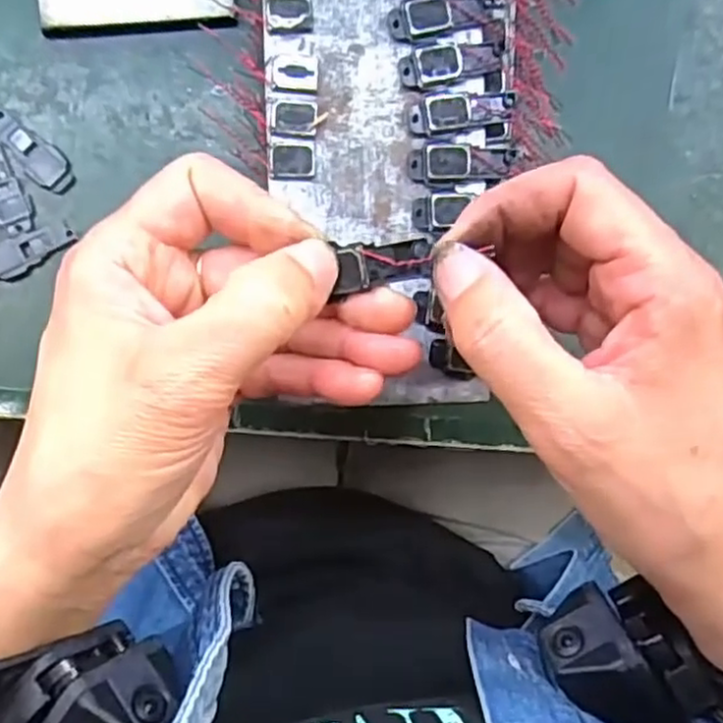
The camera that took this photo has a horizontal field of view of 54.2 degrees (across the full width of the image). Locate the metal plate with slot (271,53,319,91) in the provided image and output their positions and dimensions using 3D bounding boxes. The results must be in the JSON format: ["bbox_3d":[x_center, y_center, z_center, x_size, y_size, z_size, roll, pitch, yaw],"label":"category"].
[{"bbox_3d":[-0.024,-0.104,0.253,0.017,0.004,0.013,0,93,-6],"label":"metal plate with slot"}]

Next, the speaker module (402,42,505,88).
[{"bbox_3d":[0.034,-0.111,0.260,0.040,0.007,0.015,-17,94,-5],"label":"speaker module"}]

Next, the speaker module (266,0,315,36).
[{"bbox_3d":[-0.026,-0.125,0.253,0.016,0.004,0.013,-10,94,-5],"label":"speaker module"}]

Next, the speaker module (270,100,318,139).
[{"bbox_3d":[-0.024,-0.087,0.252,0.017,0.004,0.013,4,92,-6],"label":"speaker module"}]

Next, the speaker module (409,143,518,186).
[{"bbox_3d":[0.037,-0.072,0.260,0.038,0.004,0.015,-2,93,-6],"label":"speaker module"}]

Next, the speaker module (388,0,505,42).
[{"bbox_3d":[0.033,-0.127,0.263,0.046,0.010,0.014,-10,103,-9],"label":"speaker module"}]

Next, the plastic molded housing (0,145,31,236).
[{"bbox_3d":[-0.151,-0.073,0.297,0.013,0.004,0.040,-18,92,-6],"label":"plastic molded housing"}]

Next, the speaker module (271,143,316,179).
[{"bbox_3d":[-0.024,-0.072,0.254,0.016,0.004,0.012,-4,93,-5],"label":"speaker module"}]

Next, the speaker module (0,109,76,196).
[{"bbox_3d":[-0.140,-0.088,0.299,0.042,0.004,0.016,40,86,-5],"label":"speaker module"}]

